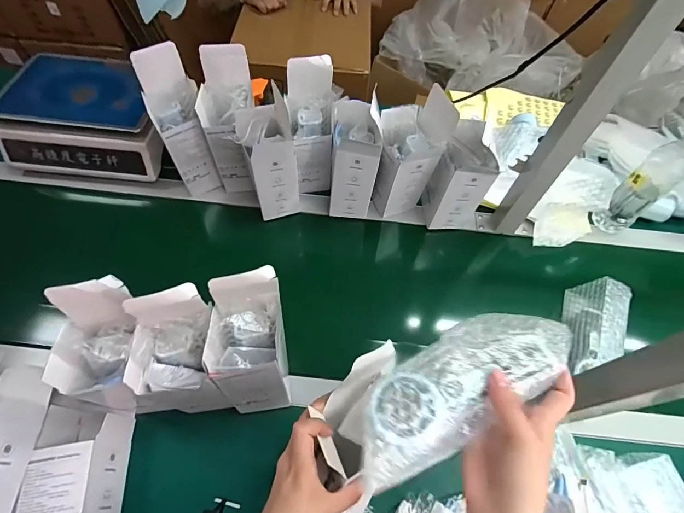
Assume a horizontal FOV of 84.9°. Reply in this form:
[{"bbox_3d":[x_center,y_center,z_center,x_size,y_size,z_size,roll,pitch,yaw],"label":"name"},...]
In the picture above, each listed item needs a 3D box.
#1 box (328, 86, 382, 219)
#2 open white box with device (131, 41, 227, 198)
[{"bbox_3d":[0.020,-0.160,0.650,0.072,0.181,0.094,3,61,-1],"label":"box"},{"bbox_3d":[-0.272,-0.218,0.644,0.079,0.237,0.089,-21,64,-14],"label":"open white box with device"}]

